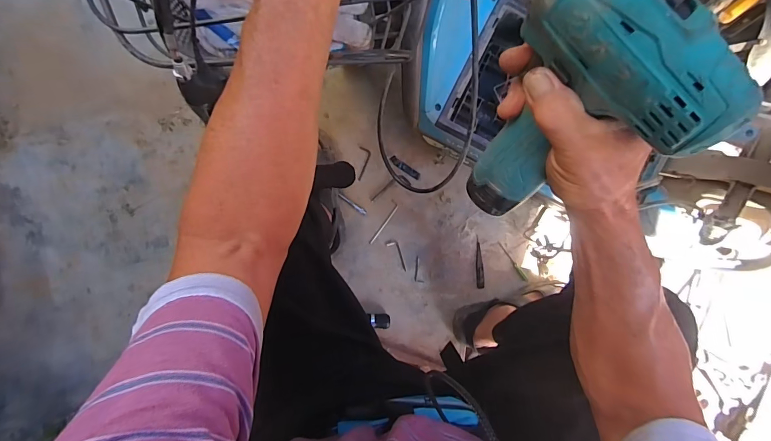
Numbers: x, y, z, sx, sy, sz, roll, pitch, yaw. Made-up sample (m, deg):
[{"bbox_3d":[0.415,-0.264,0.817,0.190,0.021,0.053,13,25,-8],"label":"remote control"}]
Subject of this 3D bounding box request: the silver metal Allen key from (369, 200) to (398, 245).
[{"bbox_3d":[-0.008,0.004,0.861,0.018,0.006,0.113,35,92,-3],"label":"silver metal Allen key"}]

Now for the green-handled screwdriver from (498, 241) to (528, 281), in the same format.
[{"bbox_3d":[0.298,0.095,0.870,0.011,0.007,0.109,-35,93,1],"label":"green-handled screwdriver"}]

